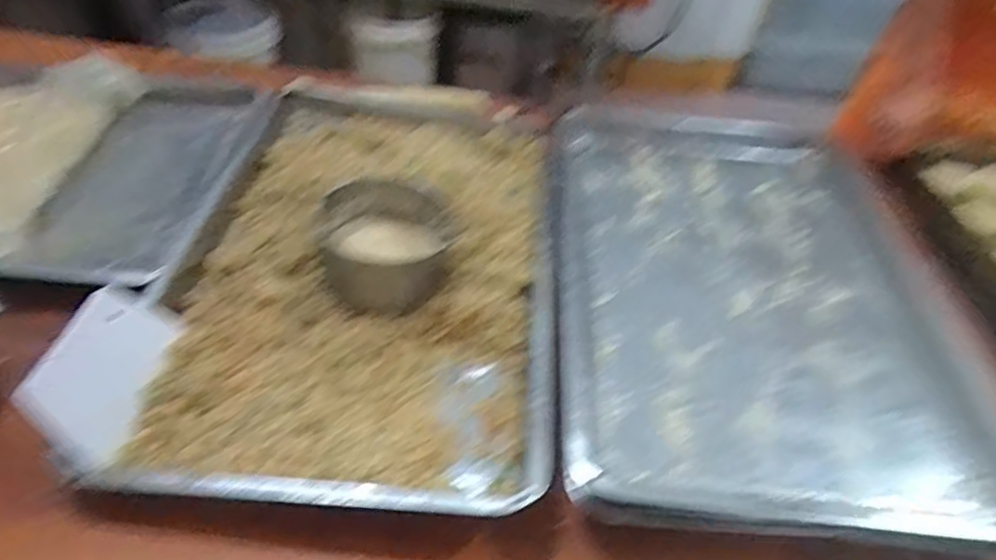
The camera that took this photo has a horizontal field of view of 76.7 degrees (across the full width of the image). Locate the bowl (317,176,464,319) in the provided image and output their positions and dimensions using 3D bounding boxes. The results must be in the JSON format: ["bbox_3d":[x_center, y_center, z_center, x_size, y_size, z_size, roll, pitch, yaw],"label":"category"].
[{"bbox_3d":[-0.117,-0.041,0.690,0.147,0.052,0.168,-3,45,-10],"label":"bowl"}]

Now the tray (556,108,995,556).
[{"bbox_3d":[0.287,-0.021,0.712,0.442,0.047,0.628,5,44,-2],"label":"tray"}]

